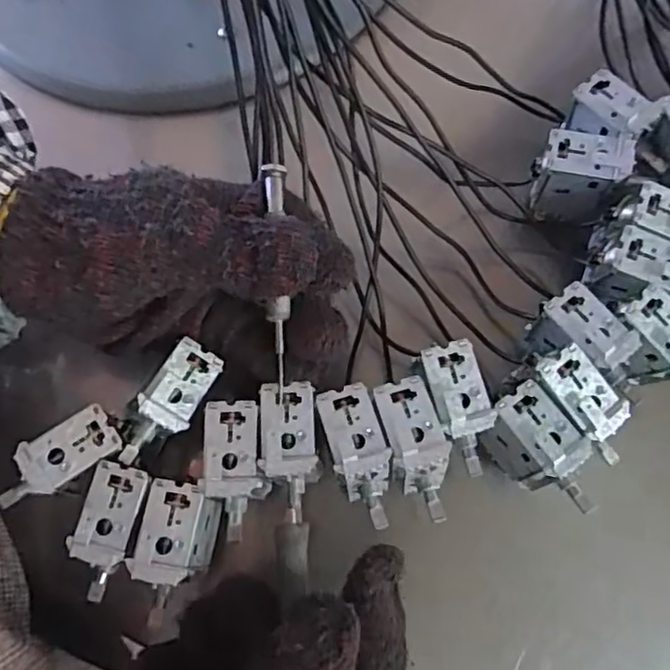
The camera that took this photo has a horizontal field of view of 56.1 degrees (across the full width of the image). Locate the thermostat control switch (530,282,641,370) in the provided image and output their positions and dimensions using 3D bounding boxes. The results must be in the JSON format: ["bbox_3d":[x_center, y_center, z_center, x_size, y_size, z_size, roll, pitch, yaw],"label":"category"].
[{"bbox_3d":[0.108,0.001,0.277,0.025,0.029,0.037,-40,74,-10],"label":"thermostat control switch"}]

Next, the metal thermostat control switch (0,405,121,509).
[{"bbox_3d":[-0.114,0.050,0.256,0.049,0.007,0.022,-33,73,-9],"label":"metal thermostat control switch"}]

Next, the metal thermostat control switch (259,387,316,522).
[{"bbox_3d":[-0.018,0.048,0.259,0.022,0.015,0.055,-6,76,0],"label":"metal thermostat control switch"}]

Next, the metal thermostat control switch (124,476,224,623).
[{"bbox_3d":[-0.065,0.087,0.257,0.025,0.032,0.051,10,72,6],"label":"metal thermostat control switch"}]

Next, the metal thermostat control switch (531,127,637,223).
[{"bbox_3d":[0.118,-0.078,0.312,0.038,0.051,0.022,15,72,7],"label":"metal thermostat control switch"}]

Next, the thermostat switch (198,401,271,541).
[{"bbox_3d":[-0.040,0.055,0.257,0.024,0.018,0.055,-5,85,1],"label":"thermostat switch"}]

